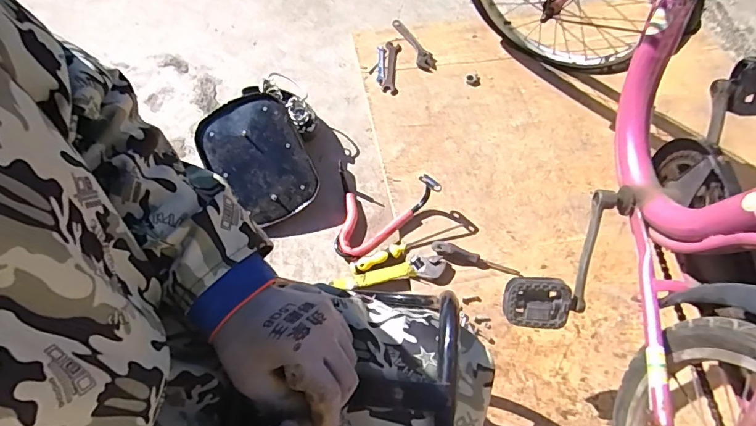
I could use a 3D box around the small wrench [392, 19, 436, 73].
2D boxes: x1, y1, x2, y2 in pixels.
[{"bbox_3d":[0.099,-0.449,1.136,0.048,0.017,0.192,-21,65,-10],"label":"small wrench"}]

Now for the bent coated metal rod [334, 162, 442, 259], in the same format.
[{"bbox_3d":[-0.001,0.002,0.883,0.223,0.074,0.198,14,64,7],"label":"bent coated metal rod"}]

